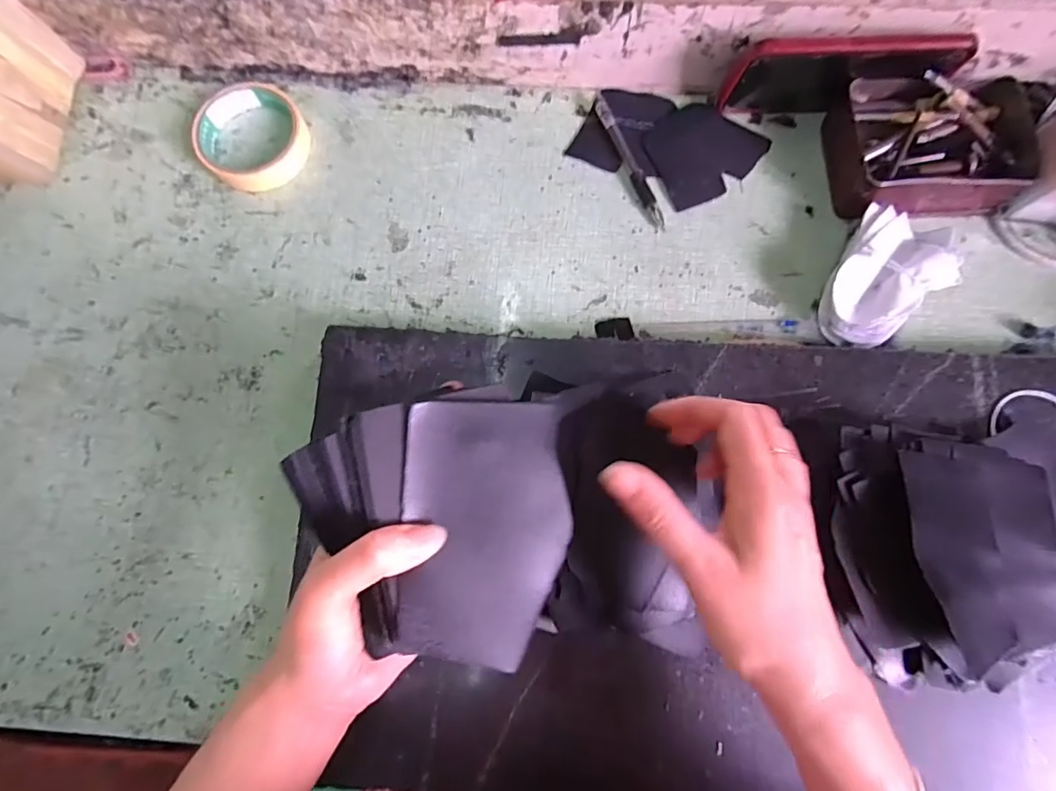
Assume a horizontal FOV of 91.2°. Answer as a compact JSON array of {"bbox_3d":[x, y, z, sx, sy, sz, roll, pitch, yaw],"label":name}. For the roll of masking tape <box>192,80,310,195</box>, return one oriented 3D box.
[{"bbox_3d":[-0.229,-0.213,0.424,0.093,0.020,0.083,43,83,9],"label":"roll of masking tape"}]

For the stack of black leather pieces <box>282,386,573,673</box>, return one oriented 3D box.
[{"bbox_3d":[-0.039,0.061,0.232,0.117,0.031,0.114,-8,78,0],"label":"stack of black leather pieces"}]

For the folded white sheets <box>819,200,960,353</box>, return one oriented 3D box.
[{"bbox_3d":[0.264,-0.083,0.386,0.073,0.038,0.107,31,81,7],"label":"folded white sheets"}]

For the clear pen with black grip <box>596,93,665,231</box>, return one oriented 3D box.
[{"bbox_3d":[0.081,-0.191,0.420,0.012,0.009,0.124,-22,79,-3],"label":"clear pen with black grip"}]

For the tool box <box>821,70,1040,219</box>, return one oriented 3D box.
[{"bbox_3d":[0.312,-0.198,0.407,0.140,0.044,0.110,-7,78,0],"label":"tool box"}]

